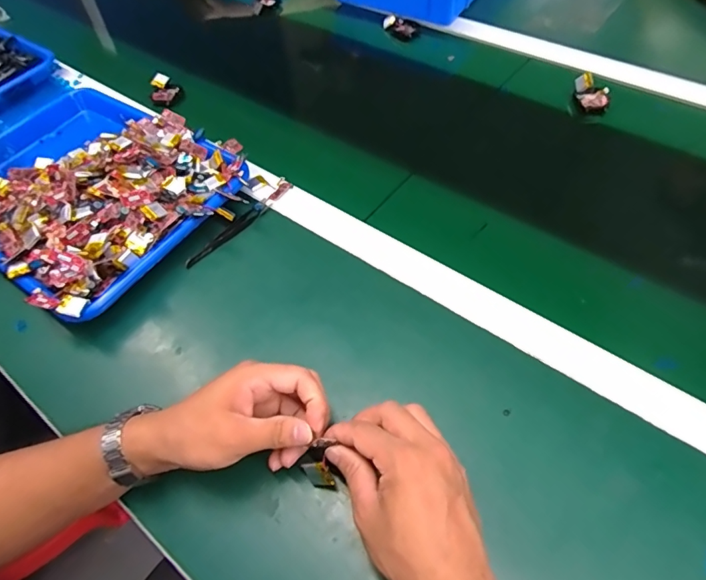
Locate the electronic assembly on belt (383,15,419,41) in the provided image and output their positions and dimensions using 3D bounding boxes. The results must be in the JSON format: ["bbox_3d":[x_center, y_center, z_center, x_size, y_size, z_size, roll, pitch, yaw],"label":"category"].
[{"bbox_3d":[0.077,-0.412,0.735,0.060,0.019,0.032,33,64,24],"label":"electronic assembly on belt"}]

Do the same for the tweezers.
[{"bbox_3d":[-0.137,-0.061,0.506,0.012,0.007,0.106,36,65,26],"label":"tweezers"}]

